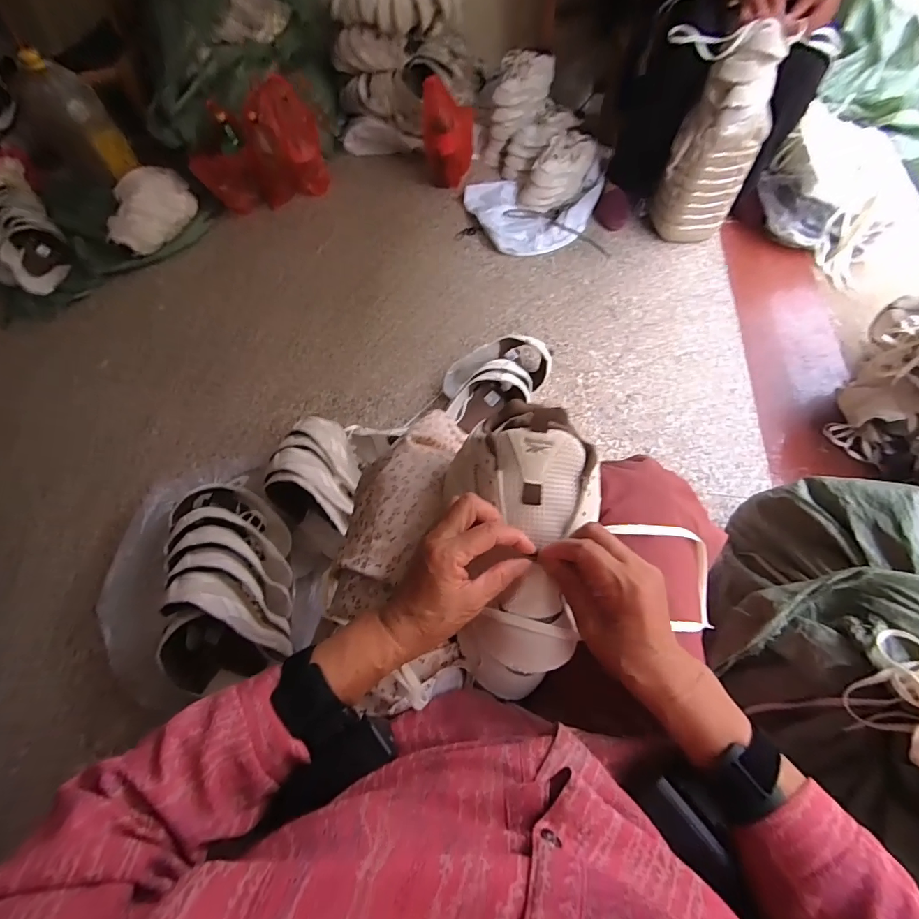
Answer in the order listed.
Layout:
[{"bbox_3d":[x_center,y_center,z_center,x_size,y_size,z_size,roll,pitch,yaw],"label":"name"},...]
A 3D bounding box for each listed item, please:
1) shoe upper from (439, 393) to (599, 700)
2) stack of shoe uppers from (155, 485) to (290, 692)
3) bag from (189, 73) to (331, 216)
[{"bbox_3d":[0.054,0.079,0.389,0.127,0.067,0.255,4,85,6],"label":"shoe upper"},{"bbox_3d":[-0.407,0.186,0.783,0.186,0.119,0.327,-11,60,-2],"label":"stack of shoe uppers"},{"bbox_3d":[-0.606,-0.936,1.368,0.377,0.262,0.185,-38,65,-16],"label":"bag"}]

